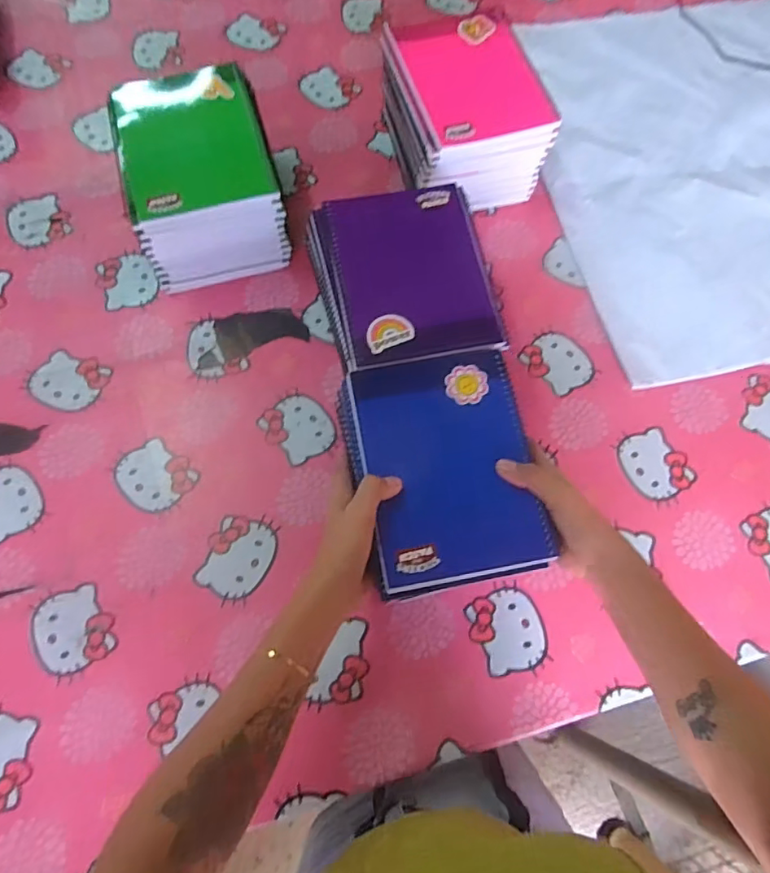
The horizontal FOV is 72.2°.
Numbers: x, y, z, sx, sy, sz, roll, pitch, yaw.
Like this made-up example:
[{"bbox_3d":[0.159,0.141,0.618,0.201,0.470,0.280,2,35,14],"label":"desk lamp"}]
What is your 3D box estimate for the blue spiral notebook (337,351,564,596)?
[{"bbox_3d":[0.051,0.025,0.468,0.156,0.014,0.204,-11,71,-5],"label":"blue spiral notebook"}]

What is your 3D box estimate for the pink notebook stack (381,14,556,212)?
[{"bbox_3d":[0.095,-0.399,0.673,0.156,0.123,0.205,-15,72,-7],"label":"pink notebook stack"}]

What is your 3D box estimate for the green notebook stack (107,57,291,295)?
[{"bbox_3d":[-0.209,-0.298,0.624,0.154,0.134,0.183,-13,72,-6],"label":"green notebook stack"}]

